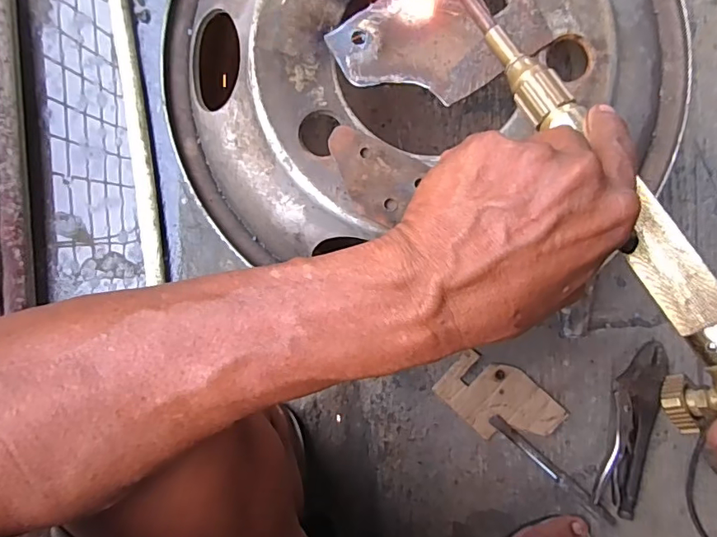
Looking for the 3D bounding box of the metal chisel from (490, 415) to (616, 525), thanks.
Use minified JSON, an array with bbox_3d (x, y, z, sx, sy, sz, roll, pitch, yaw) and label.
[{"bbox_3d":[0.241,0.251,0.608,0.206,0.008,0.015,41,93,-2],"label":"metal chisel"}]

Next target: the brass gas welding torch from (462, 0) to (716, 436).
[{"bbox_3d":[0.124,-0.043,0.256,0.045,0.056,0.292,-27,73,3],"label":"brass gas welding torch"}]

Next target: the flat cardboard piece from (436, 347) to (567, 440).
[{"bbox_3d":[0.172,0.162,0.603,0.143,0.008,0.089,42,93,-2],"label":"flat cardboard piece"}]

